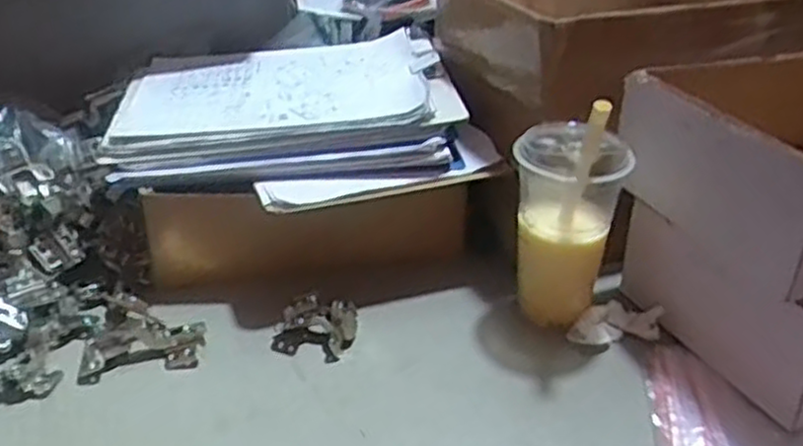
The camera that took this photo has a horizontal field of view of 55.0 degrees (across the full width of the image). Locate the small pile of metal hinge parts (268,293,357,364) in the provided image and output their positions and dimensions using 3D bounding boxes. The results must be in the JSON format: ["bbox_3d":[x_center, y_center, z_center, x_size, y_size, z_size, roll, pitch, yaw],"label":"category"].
[{"bbox_3d":[-0.072,0.085,0.649,0.064,0.031,0.053,9,31,11],"label":"small pile of metal hinge parts"}]

